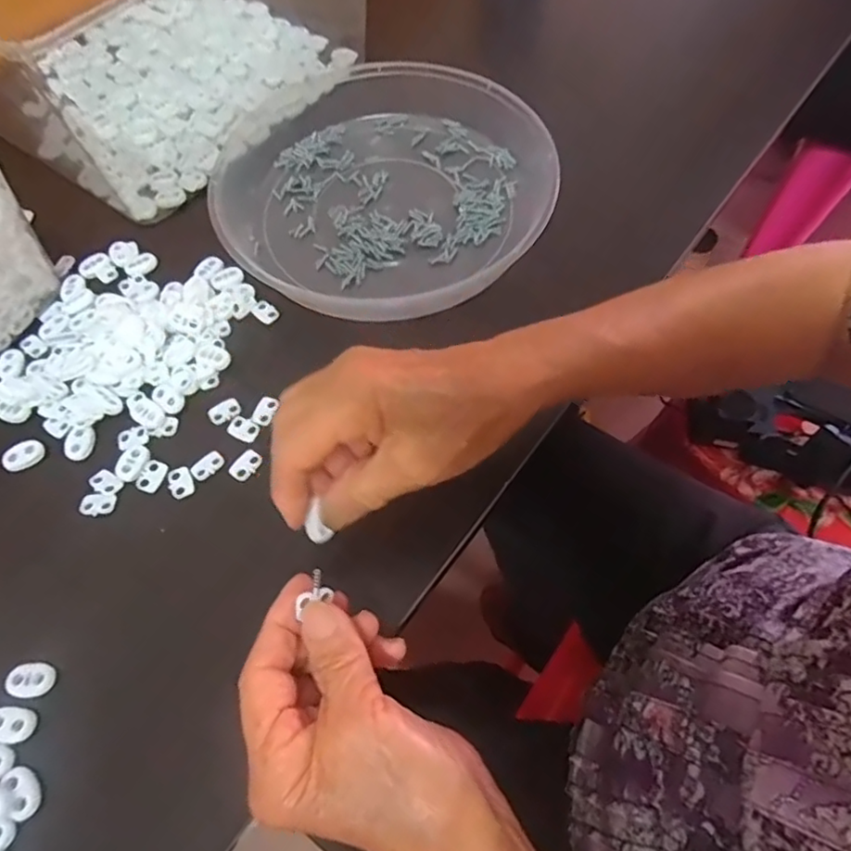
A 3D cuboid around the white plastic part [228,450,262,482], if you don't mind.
[{"bbox_3d":[-0.105,0.023,0.351,0.013,0.004,0.018,31,67,14],"label":"white plastic part"}]

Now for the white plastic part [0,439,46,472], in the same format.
[{"bbox_3d":[-0.237,0.017,0.353,0.023,0.004,0.017,-39,70,-19],"label":"white plastic part"}]

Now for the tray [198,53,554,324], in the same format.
[{"bbox_3d":[-0.036,-0.173,0.431,0.238,0.044,0.221,1,63,-1],"label":"tray"}]

